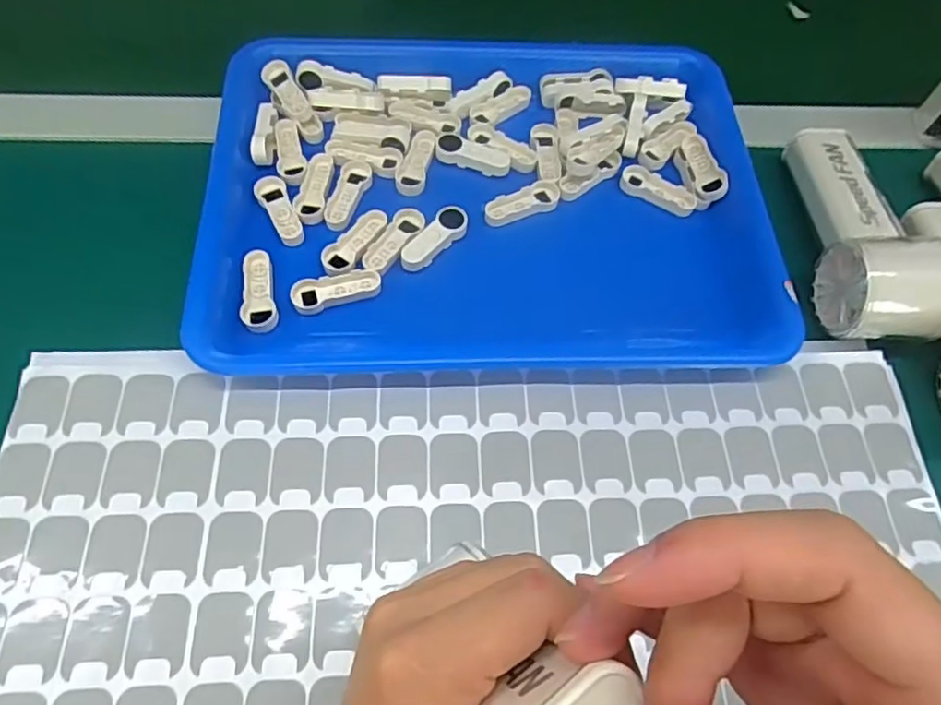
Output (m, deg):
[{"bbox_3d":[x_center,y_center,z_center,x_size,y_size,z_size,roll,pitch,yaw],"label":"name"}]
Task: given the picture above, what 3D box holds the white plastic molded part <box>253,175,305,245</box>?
[{"bbox_3d":[-0.117,-0.088,0.394,0.018,0.005,0.054,-22,65,-15],"label":"white plastic molded part"}]

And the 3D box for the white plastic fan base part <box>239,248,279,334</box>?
[{"bbox_3d":[-0.120,-0.035,0.365,0.019,0.005,0.051,-4,62,-6],"label":"white plastic fan base part"}]

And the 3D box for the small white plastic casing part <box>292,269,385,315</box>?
[{"bbox_3d":[-0.077,-0.035,0.369,0.051,0.007,0.019,-10,63,-9],"label":"small white plastic casing part"}]

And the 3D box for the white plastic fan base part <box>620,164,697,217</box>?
[{"bbox_3d":[0.122,-0.105,0.416,0.050,0.007,0.019,29,64,11],"label":"white plastic fan base part"}]

